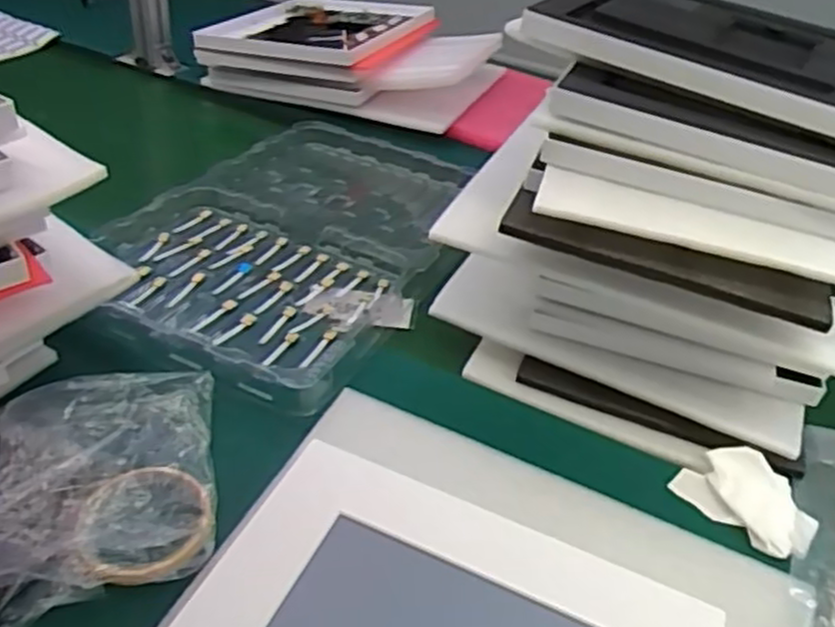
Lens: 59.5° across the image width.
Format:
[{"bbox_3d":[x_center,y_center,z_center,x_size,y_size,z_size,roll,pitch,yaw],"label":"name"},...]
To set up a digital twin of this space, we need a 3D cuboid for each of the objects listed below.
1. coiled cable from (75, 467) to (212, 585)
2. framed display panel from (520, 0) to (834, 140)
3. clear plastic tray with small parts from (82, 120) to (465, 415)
[{"bbox_3d":[-0.185,0.138,0.497,0.085,0.014,0.092,-4,39,-15],"label":"coiled cable"},{"bbox_3d":[0.272,-0.239,0.639,0.308,0.035,0.233,23,40,19],"label":"framed display panel"},{"bbox_3d":[-0.124,-0.088,0.805,0.305,0.037,0.470,21,39,18],"label":"clear plastic tray with small parts"}]

